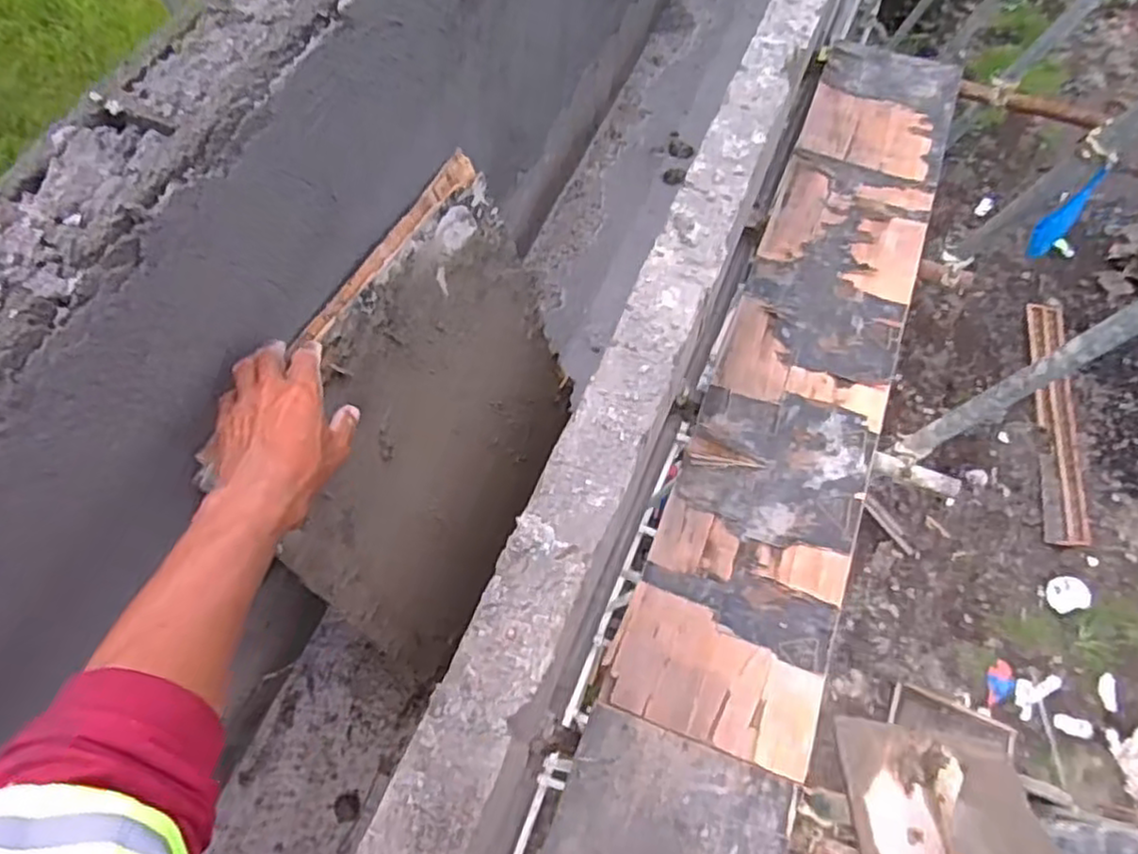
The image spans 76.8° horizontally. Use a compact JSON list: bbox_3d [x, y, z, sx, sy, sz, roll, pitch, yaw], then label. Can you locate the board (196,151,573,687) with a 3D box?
[{"bbox_3d":[-0.148,-0.003,0.869,0.017,0.438,0.481,6,52,29],"label":"board"}]

